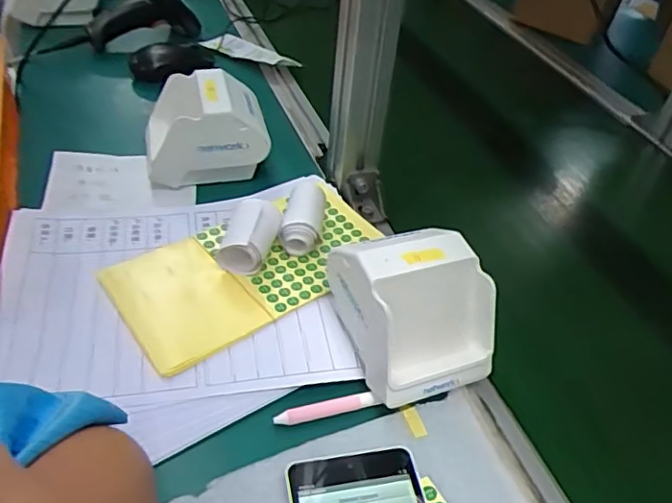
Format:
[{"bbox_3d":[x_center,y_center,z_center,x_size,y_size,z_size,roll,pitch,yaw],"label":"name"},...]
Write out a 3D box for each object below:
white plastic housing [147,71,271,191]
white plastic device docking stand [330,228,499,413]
[{"bbox_3d":[-0.136,-0.132,0.604,0.118,0.085,0.094,-9,46,-15],"label":"white plastic housing"},{"bbox_3d":[0.057,0.040,0.435,0.110,0.086,0.111,-7,45,-13],"label":"white plastic device docking stand"}]

